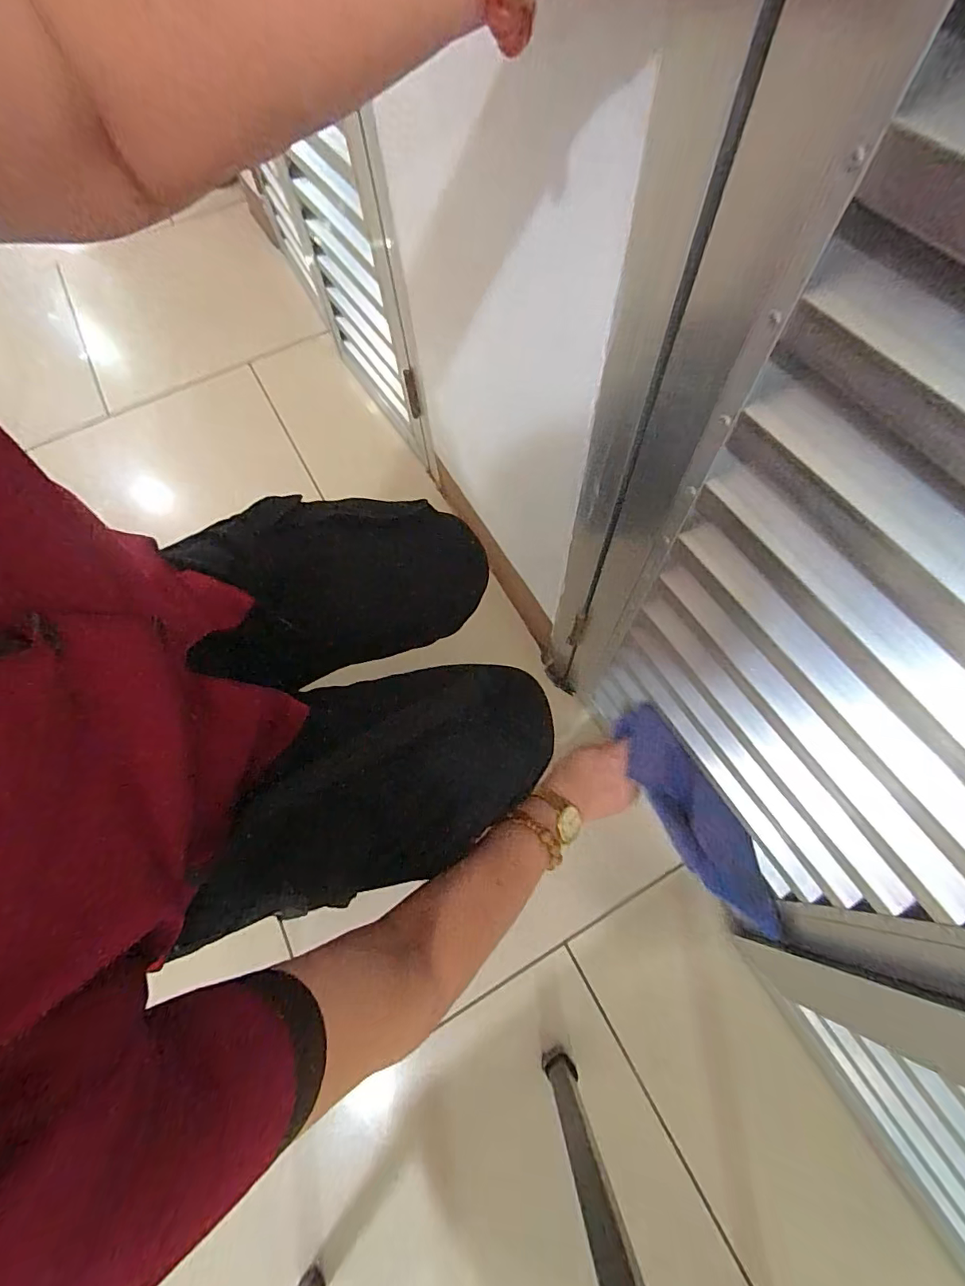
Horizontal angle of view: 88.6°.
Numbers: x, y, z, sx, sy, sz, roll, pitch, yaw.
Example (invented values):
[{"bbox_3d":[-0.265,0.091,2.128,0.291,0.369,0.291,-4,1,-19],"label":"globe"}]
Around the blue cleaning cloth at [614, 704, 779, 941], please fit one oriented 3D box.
[{"bbox_3d":[0.204,0.167,0.476,0.049,0.048,0.223,-27,77,-8],"label":"blue cleaning cloth"}]

